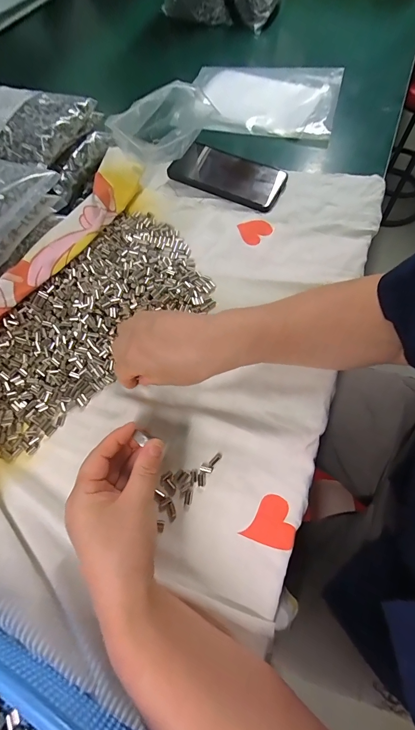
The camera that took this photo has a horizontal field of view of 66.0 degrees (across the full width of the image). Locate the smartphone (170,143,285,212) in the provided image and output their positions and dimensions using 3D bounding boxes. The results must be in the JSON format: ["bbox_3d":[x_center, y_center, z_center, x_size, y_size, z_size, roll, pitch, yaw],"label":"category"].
[{"bbox_3d":[0.031,-0.277,0.464,0.159,0.013,0.081,25,69,13],"label":"smartphone"}]

